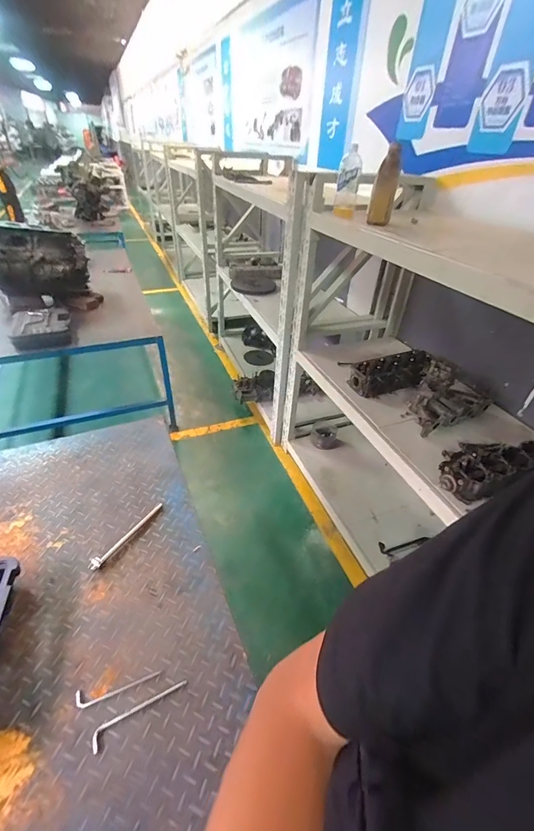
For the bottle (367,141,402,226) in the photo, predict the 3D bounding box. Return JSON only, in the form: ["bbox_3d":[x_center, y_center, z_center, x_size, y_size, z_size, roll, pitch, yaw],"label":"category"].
[{"bbox_3d":[0.385,-0.748,1.148,0.073,0.218,0.058,9,38,8],"label":"bottle"}]

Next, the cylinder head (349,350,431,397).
[{"bbox_3d":[0.557,-0.183,1.555,0.357,0.139,0.134,-9,40,-16],"label":"cylinder head"}]

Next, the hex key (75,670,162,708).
[{"bbox_3d":[-0.316,0.583,0.747,0.174,0.004,0.030,-8,42,-10],"label":"hex key"}]

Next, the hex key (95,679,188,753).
[{"bbox_3d":[-0.261,0.604,0.721,0.192,0.004,0.034,-23,47,-25],"label":"hex key"}]

